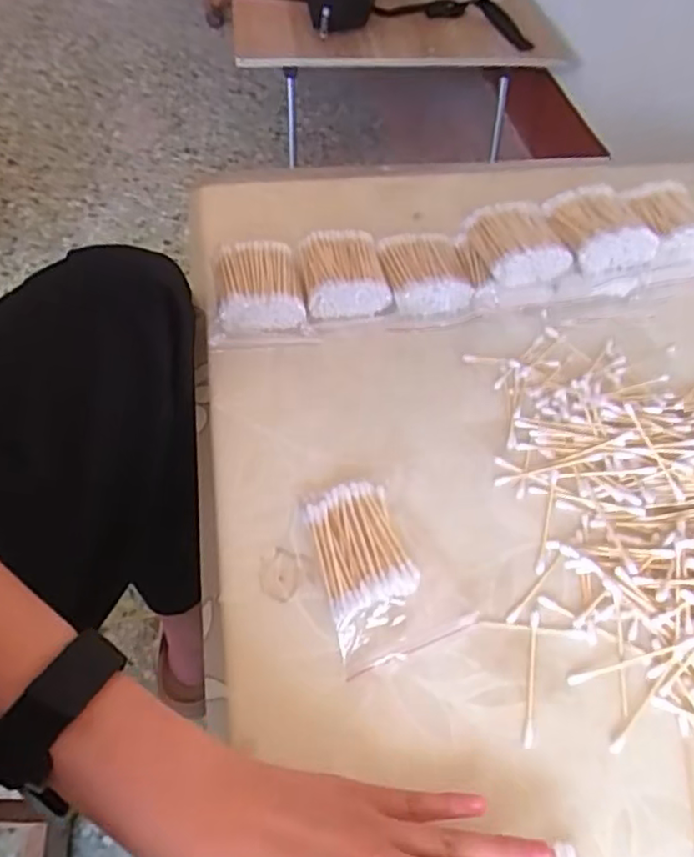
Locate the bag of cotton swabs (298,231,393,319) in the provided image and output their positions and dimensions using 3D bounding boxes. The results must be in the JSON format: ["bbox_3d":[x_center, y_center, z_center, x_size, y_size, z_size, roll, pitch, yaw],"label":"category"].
[{"bbox_3d":[-0.003,-0.115,0.492,0.060,0.029,0.072,-4,54,-7],"label":"bag of cotton swabs"}]

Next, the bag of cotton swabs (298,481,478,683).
[{"bbox_3d":[0.020,0.075,0.366,0.071,0.017,0.101,-13,55,-14],"label":"bag of cotton swabs"}]

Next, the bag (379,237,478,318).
[{"bbox_3d":[0.060,-0.117,0.498,0.064,0.028,0.074,0,53,-5],"label":"bag"}]

